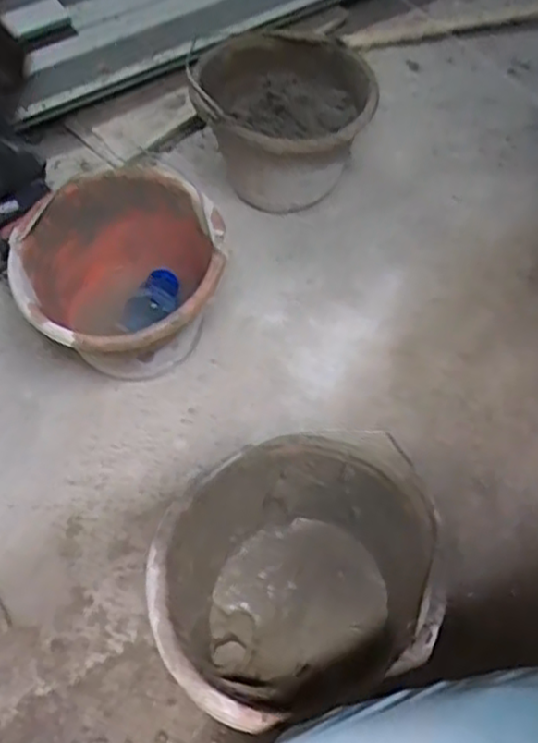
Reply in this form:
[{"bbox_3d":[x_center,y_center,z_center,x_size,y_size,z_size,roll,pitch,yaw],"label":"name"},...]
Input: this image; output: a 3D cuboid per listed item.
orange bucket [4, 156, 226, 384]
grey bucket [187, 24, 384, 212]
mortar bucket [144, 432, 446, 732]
[{"bbox_3d":[-0.158,-0.093,0.827,0.219,0.159,0.221,-1,56,2],"label":"orange bucket"},{"bbox_3d":[0.018,-0.330,0.957,0.241,0.206,0.184,23,62,16],"label":"grey bucket"},{"bbox_3d":[0.026,0.198,0.648,0.239,0.162,0.224,-1,58,2],"label":"mortar bucket"}]

